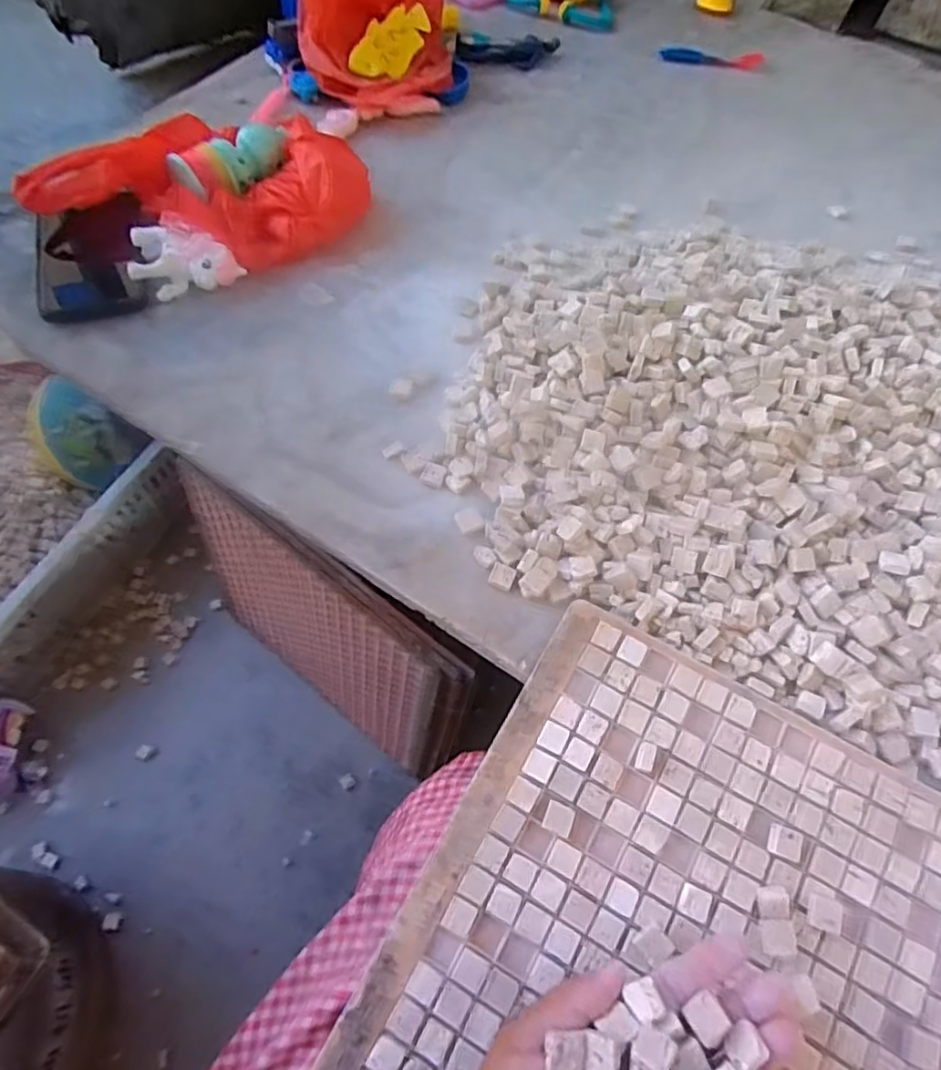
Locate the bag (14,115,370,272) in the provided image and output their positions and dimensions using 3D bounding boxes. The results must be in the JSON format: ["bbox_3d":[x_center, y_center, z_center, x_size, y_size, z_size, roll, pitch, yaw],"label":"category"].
[{"bbox_3d":[-0.221,-0.299,0.548,0.253,0.054,0.146,11,61,3],"label":"bag"}]

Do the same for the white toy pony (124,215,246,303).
[{"bbox_3d":[-0.242,-0.220,0.528,0.083,0.033,0.071,35,65,15],"label":"white toy pony"}]

